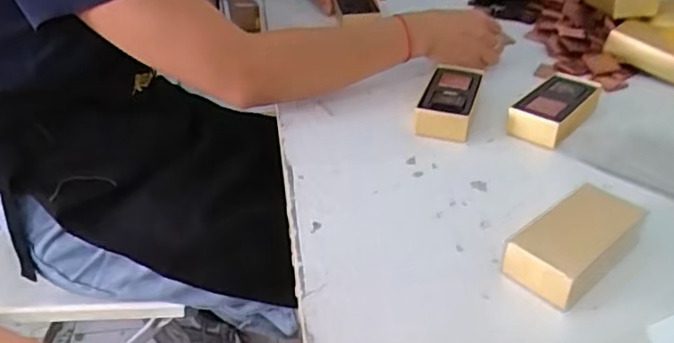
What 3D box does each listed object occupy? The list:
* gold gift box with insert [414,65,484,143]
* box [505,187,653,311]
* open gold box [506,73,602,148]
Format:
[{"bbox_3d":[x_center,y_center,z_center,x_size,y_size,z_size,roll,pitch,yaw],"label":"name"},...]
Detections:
[{"bbox_3d":[0.121,-0.072,0.646,0.054,0.037,0.112,12,36,16],"label":"gold gift box with insert"},{"bbox_3d":[0.185,0.053,0.465,0.116,0.035,0.061,-26,43,-33],"label":"box"},{"bbox_3d":[0.239,-0.070,0.645,0.060,0.033,0.124,25,41,30],"label":"open gold box"}]

